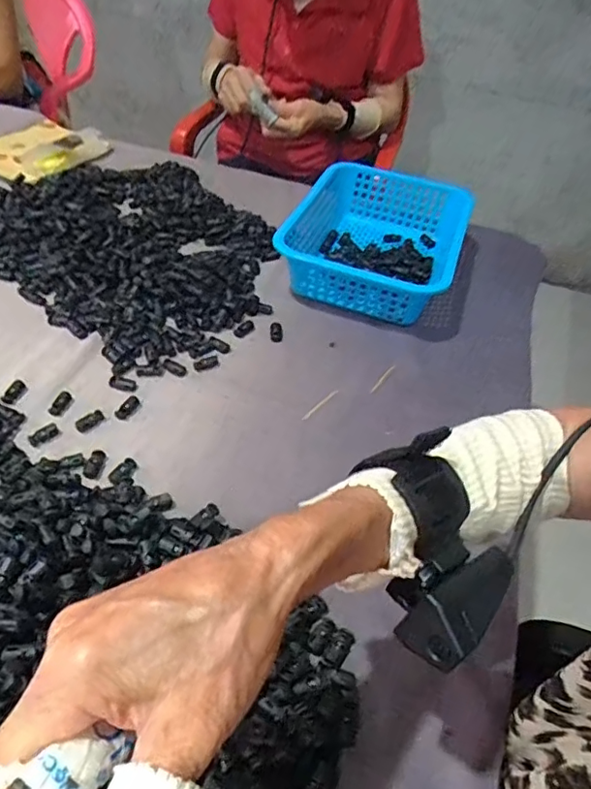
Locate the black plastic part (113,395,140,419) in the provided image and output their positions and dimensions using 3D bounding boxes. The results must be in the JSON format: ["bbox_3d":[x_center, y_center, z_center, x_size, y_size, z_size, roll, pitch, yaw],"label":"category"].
[{"bbox_3d":[-0.170,0.012,0.566,0.015,0.006,0.032,25,48,17],"label":"black plastic part"}]

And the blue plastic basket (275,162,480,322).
[{"bbox_3d":[0.109,-0.212,0.775,0.233,0.080,0.286,16,46,8],"label":"blue plastic basket"}]

